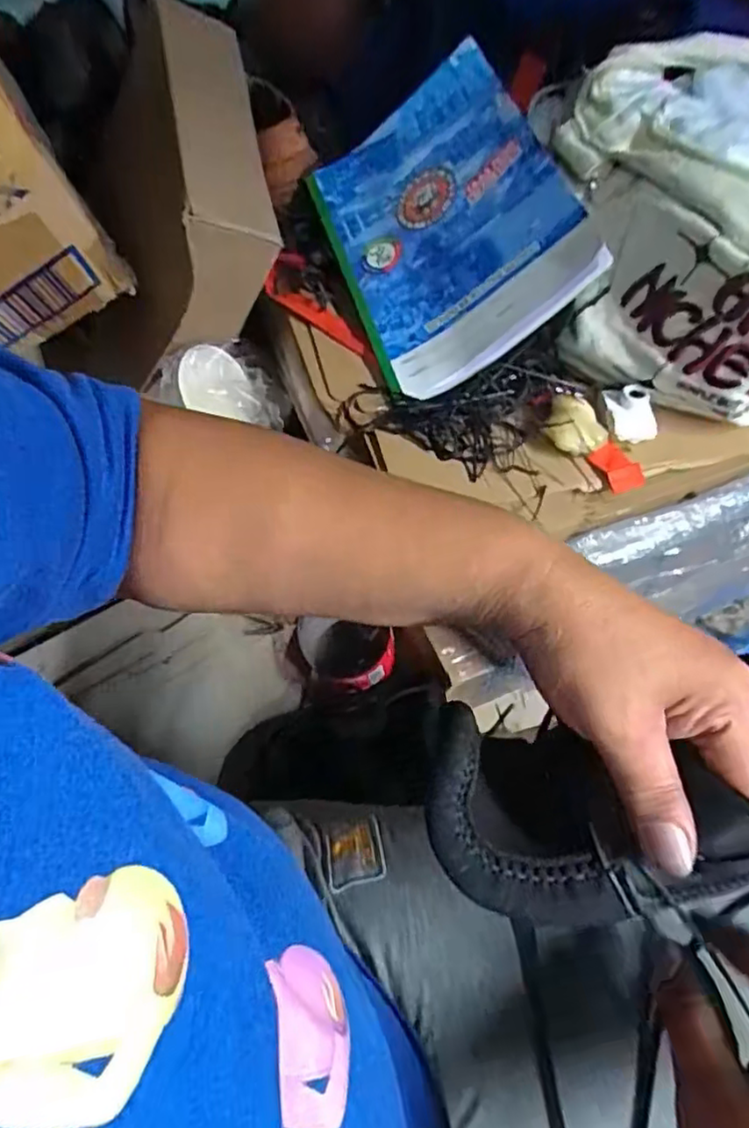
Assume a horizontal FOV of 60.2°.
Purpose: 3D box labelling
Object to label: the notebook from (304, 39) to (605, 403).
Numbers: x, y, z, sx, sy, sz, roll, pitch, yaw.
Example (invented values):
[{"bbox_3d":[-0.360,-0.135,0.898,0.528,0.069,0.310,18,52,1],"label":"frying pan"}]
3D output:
[{"bbox_3d":[0.048,-0.251,0.477,0.160,0.019,0.239,-30,65,23],"label":"notebook"}]

